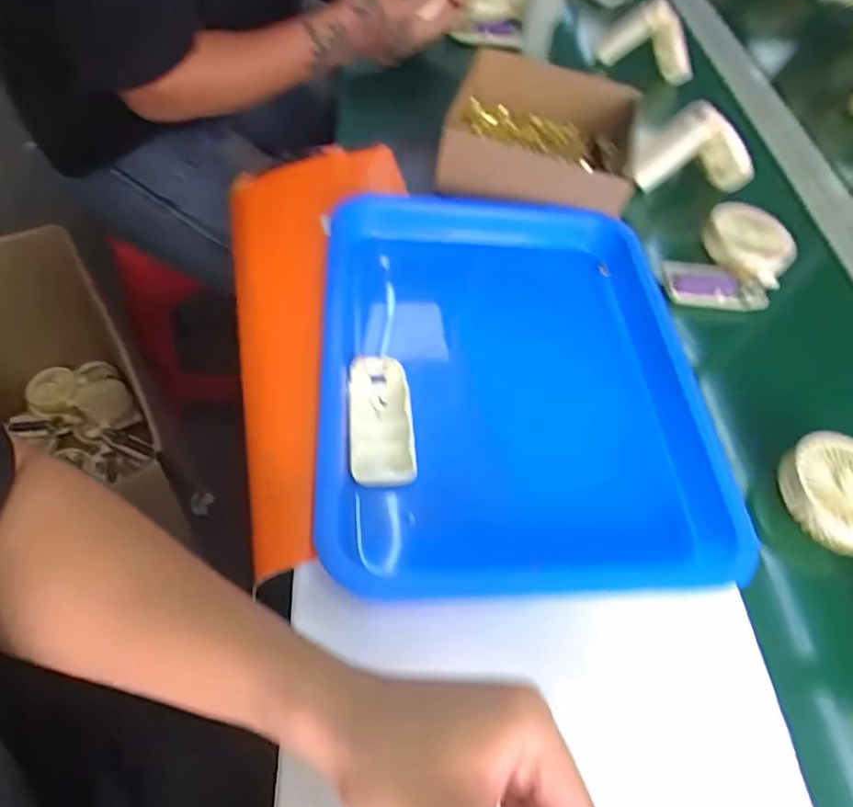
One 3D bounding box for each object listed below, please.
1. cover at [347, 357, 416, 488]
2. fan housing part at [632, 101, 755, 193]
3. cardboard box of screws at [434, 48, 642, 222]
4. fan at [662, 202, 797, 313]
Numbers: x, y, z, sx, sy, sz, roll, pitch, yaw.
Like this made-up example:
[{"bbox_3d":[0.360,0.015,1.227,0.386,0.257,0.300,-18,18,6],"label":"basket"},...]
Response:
[{"bbox_3d":[-0.035,0.011,0.438,0.047,0.021,0.107,-2,49,-8],"label":"cover"},{"bbox_3d":[0.326,-0.300,0.680,0.147,0.095,0.033,4,49,-3],"label":"fan housing part"},{"bbox_3d":[0.128,-0.299,0.645,0.203,0.078,0.212,13,49,5],"label":"cardboard box of screws"},{"bbox_3d":[0.321,-0.149,0.604,0.097,0.057,0.136,37,55,24],"label":"fan"}]

